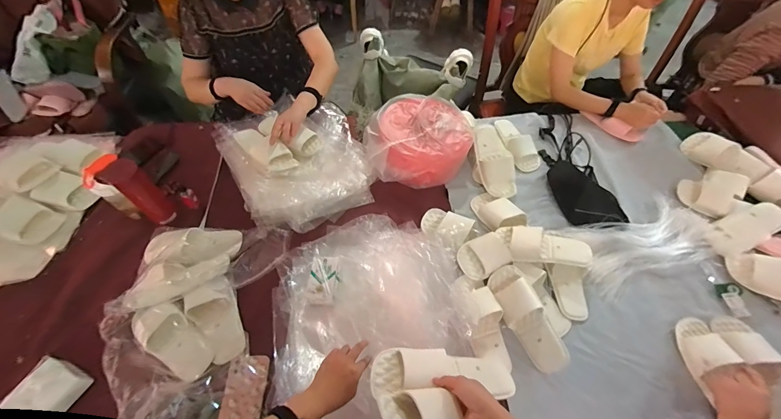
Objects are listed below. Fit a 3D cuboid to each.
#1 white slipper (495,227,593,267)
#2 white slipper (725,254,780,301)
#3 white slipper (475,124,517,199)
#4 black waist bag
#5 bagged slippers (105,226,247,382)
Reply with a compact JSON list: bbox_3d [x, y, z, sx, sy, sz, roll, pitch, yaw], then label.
[{"bbox_3d":[0.389,0.101,0.847,0.226,0.064,0.097,12,56,6],"label":"white slipper"},{"bbox_3d":[0.993,0.177,0.816,0.237,0.064,0.088,21,57,11],"label":"white slipper"},{"bbox_3d":[0.322,-0.155,1.014,0.104,0.058,0.244,-10,77,-9],"label":"white slipper"},{"bbox_3d":[0.576,-0.151,1.053,0.154,0.084,0.467,1,56,-2],"label":"black waist bag"},{"bbox_3d":[-0.488,0.184,0.765,0.281,0.100,0.367,-6,56,-7],"label":"bagged slippers"}]

